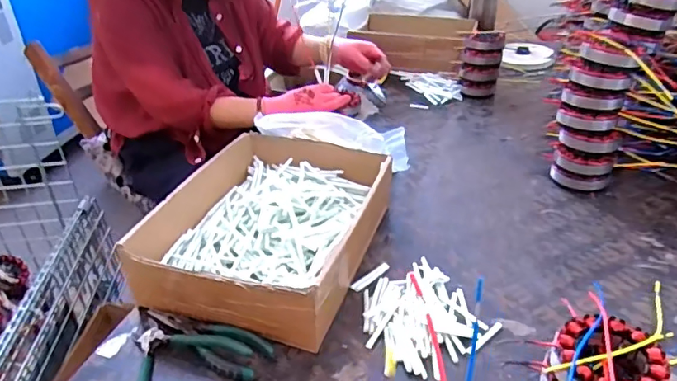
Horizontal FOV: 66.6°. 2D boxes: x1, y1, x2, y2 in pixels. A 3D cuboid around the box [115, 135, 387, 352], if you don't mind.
[{"bbox_3d":[-0.082,0.039,0.691,0.243,0.095,0.342,9,33,17],"label":"box"}]

